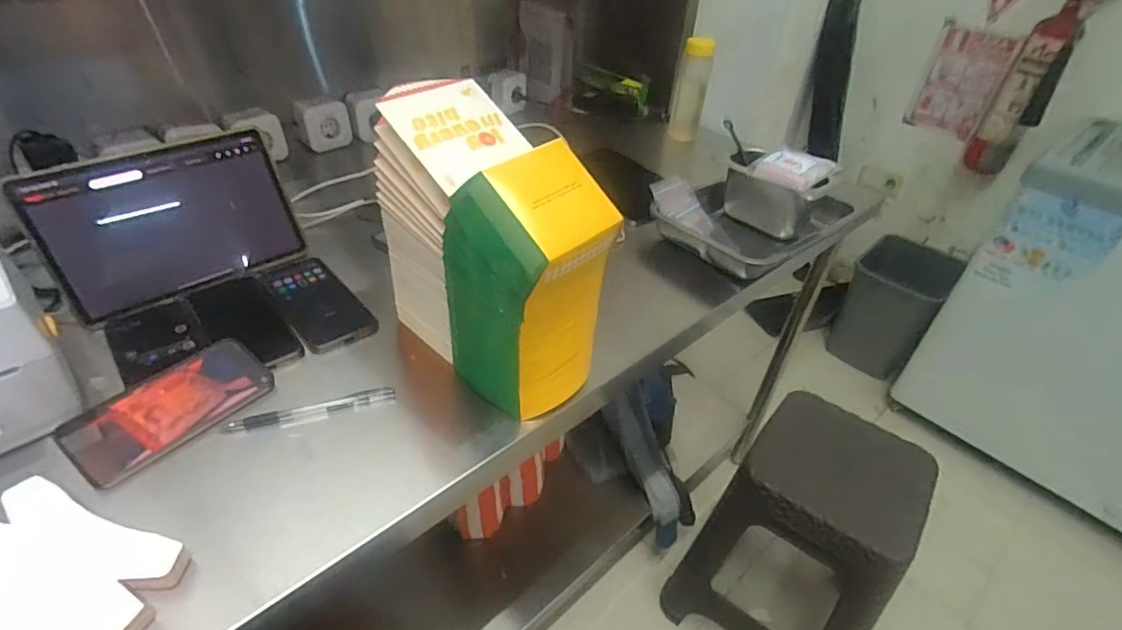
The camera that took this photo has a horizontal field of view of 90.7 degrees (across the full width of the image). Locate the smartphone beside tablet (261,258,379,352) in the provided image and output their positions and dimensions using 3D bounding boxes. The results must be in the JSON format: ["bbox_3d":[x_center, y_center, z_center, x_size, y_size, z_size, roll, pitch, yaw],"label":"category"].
[{"bbox_3d":[-0.296,-0.016,0.675,0.077,0.016,0.171,-24,47,-31],"label":"smartphone beside tablet"}]

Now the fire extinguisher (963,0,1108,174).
[{"bbox_3d":[1.105,-0.547,1.297,0.109,0.445,0.112,26,44,25],"label":"fire extinguisher"}]

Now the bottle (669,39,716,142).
[{"bbox_3d":[0.257,-0.444,1.101,0.061,0.189,0.049,14,40,12],"label":"bottle"}]

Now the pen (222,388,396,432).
[{"bbox_3d":[-0.245,0.095,0.549,0.155,0.015,0.016,-10,41,-17],"label":"pen"}]

